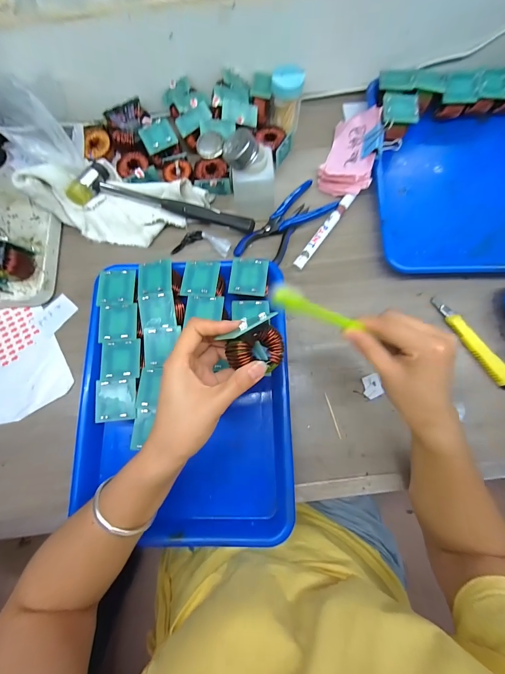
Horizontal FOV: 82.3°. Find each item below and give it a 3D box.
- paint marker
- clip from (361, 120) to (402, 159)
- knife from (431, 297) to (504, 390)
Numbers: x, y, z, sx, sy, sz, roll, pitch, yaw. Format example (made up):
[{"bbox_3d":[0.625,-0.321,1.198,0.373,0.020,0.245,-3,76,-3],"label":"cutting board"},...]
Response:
[{"bbox_3d":[0.102,-0.149,0.409,0.015,0.014,0.136,36,81,8],"label":"paint marker"},{"bbox_3d":[0.184,-0.274,0.407,0.050,0.024,0.045,10,79,4],"label":"clip"},{"bbox_3d":[0.278,0.007,0.369,0.022,0.018,0.137,-36,79,-6],"label":"knife"}]

